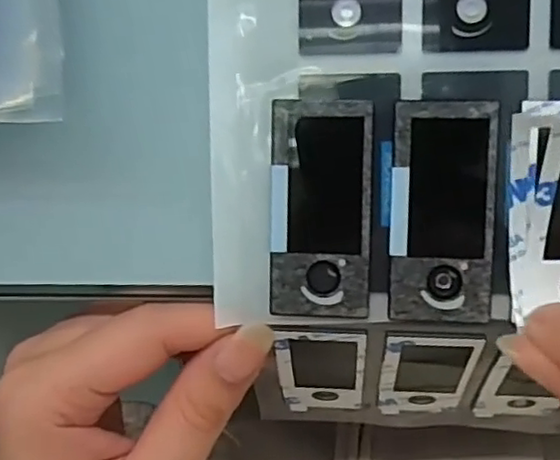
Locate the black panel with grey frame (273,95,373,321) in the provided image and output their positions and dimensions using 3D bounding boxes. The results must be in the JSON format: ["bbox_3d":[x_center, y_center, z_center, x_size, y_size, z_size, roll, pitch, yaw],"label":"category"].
[{"bbox_3d":[0.011,-0.005,0.178,0.027,0.004,0.059,1,95,7],"label":"black panel with grey frame"}]

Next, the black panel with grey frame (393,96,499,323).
[{"bbox_3d":[0.044,-0.005,0.175,0.027,0.004,0.058,1,95,7],"label":"black panel with grey frame"}]

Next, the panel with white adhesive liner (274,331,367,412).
[{"bbox_3d":[0.014,0.047,0.211,0.027,0.058,0.004,4,54,7],"label":"panel with white adhesive liner"}]

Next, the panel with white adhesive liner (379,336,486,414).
[{"bbox_3d":[0.047,0.047,0.209,0.029,0.059,0.004,0,55,7],"label":"panel with white adhesive liner"}]

